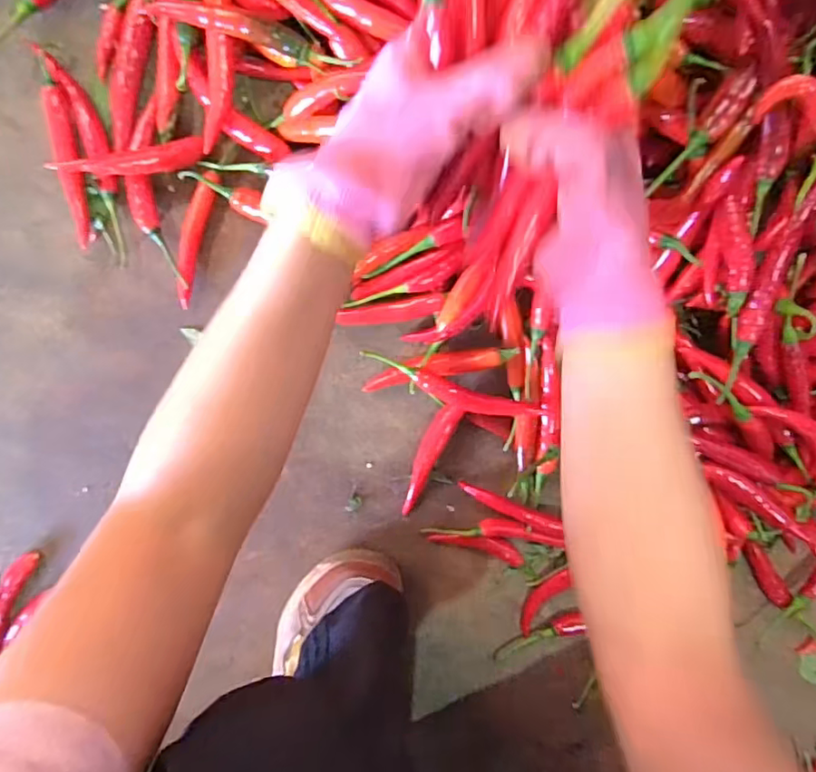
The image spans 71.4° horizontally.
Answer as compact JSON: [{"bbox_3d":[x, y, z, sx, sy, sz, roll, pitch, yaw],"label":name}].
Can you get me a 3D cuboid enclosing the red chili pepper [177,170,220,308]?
[{"bbox_3d":[-0.177,-0.121,0.468,0.019,0.016,0.110,16,96,-6],"label":"red chili pepper"}]

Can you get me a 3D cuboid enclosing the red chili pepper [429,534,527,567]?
[{"bbox_3d":[0.064,0.143,0.513,0.084,0.015,0.020,15,96,-6],"label":"red chili pepper"}]

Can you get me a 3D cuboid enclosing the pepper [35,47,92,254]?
[{"bbox_3d":[-0.268,-0.182,0.445,0.021,0.019,0.138,-10,98,-3],"label":"pepper"}]

